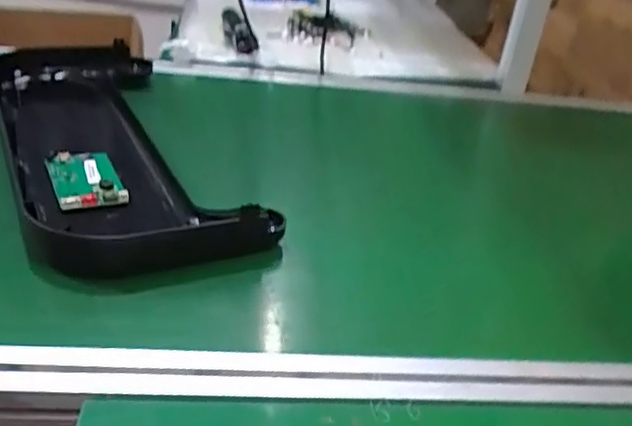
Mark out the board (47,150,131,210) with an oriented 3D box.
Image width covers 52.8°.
[{"bbox_3d":[-0.232,-0.037,0.643,0.065,0.017,0.122,-11,34,-25],"label":"board"}]

